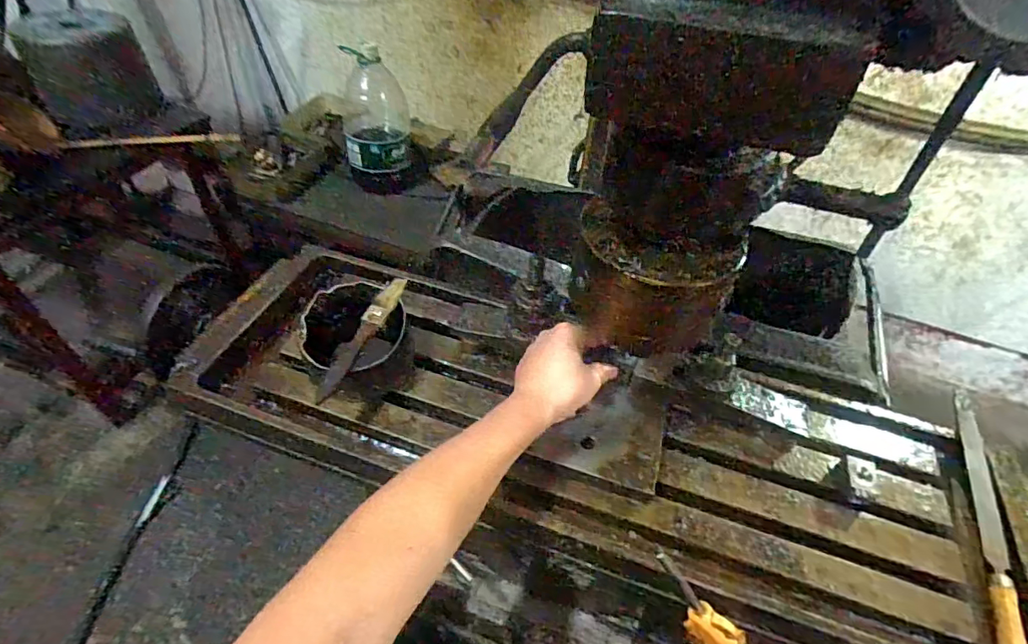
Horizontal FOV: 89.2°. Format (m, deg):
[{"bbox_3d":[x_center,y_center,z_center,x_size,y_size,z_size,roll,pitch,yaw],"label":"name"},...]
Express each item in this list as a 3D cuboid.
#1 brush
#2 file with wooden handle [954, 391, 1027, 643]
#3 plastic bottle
[{"bbox_3d":[-0.144,0.011,0.496,0.018,0.020,0.148,-11,42,50],"label":"brush"},{"bbox_3d":[0.412,0.167,0.450,0.020,0.019,0.279,21,49,13],"label":"file with wooden handle"},{"bbox_3d":[-0.371,-0.533,1.395,0.171,0.343,0.142,1,48,-4],"label":"plastic bottle"}]

